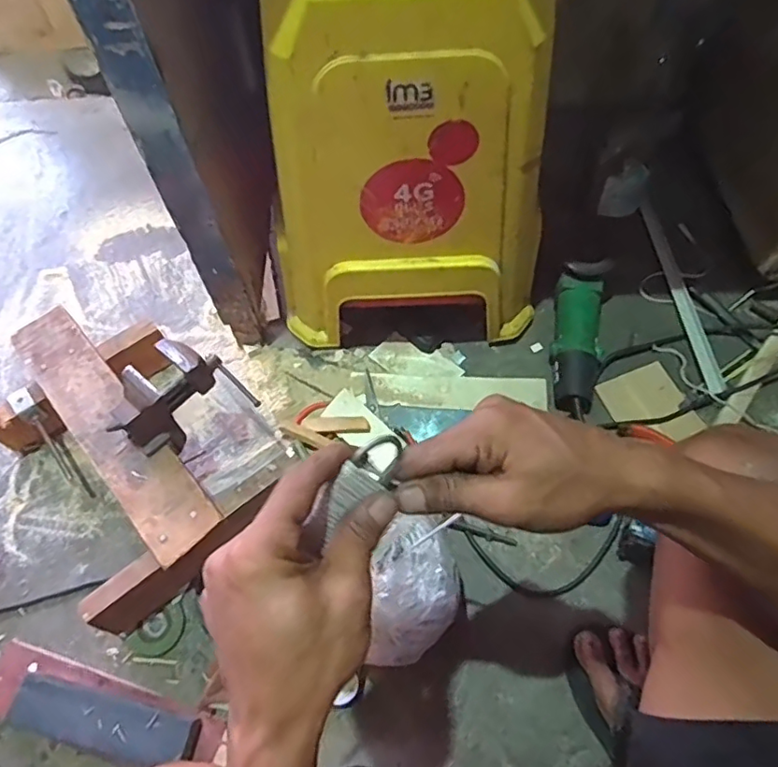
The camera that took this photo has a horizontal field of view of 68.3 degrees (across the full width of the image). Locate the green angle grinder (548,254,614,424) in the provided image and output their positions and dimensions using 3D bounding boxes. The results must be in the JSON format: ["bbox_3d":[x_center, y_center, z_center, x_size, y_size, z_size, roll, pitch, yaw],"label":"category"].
[{"bbox_3d":[0.270,-0.062,0.825,0.068,0.071,0.227,9,63,5],"label":"green angle grinder"}]

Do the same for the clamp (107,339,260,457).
[{"bbox_3d":[-0.258,0.018,0.691,0.064,0.120,0.142,40,70,19],"label":"clamp"}]

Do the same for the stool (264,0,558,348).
[{"bbox_3d":[0.023,-0.283,0.711,0.338,0.482,0.251,-3,63,-1],"label":"stool"}]

